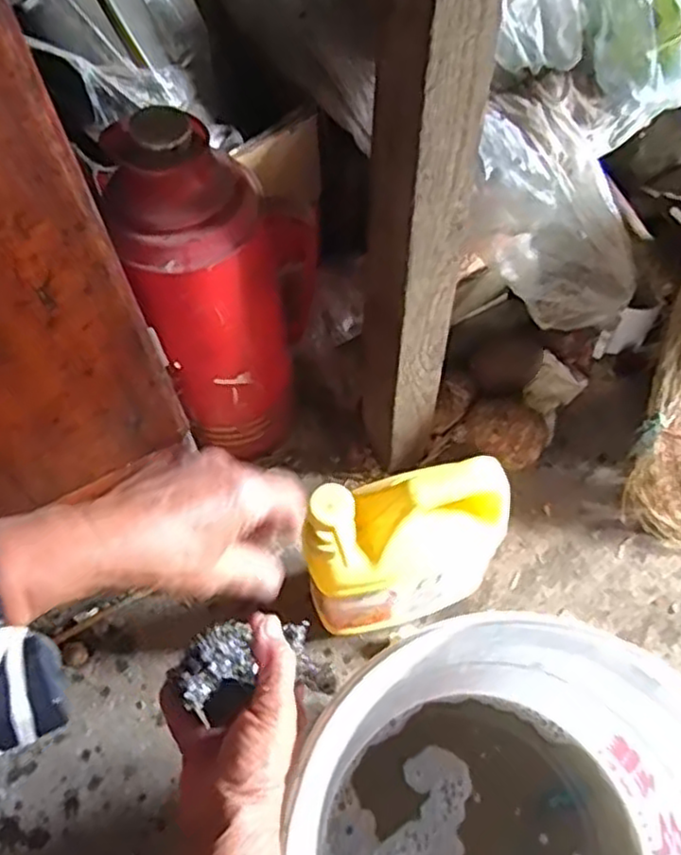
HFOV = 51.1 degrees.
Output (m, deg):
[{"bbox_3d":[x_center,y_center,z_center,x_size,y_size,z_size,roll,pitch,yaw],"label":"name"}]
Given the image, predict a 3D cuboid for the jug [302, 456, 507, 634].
[{"bbox_3d":[0.047,0.093,0.527,0.142,0.191,0.064,-13,61,-6],"label":"jug"}]

